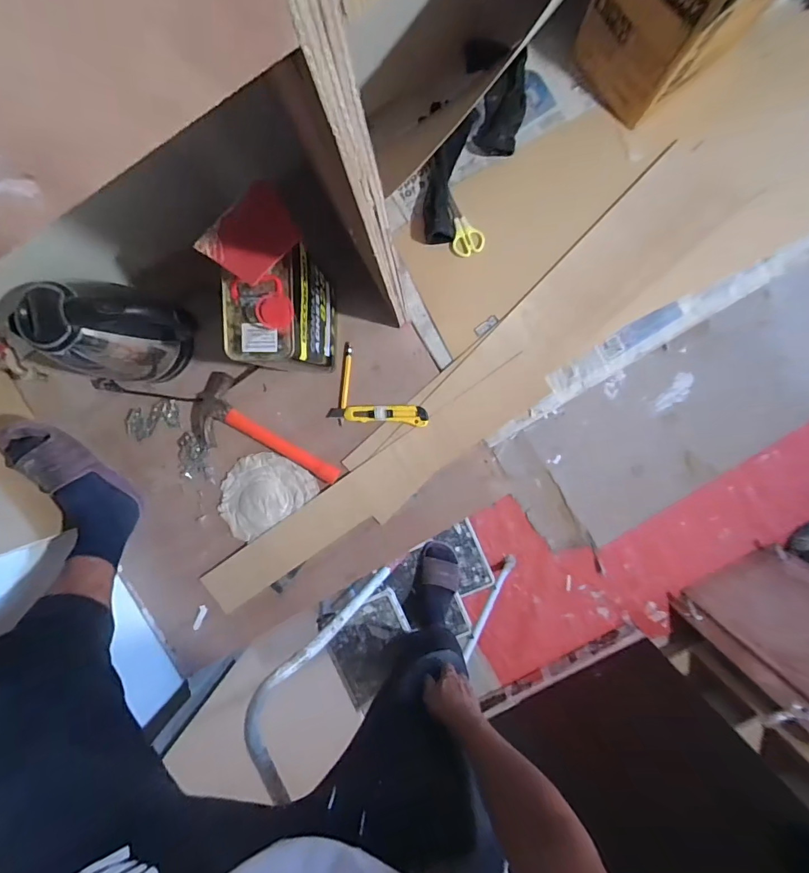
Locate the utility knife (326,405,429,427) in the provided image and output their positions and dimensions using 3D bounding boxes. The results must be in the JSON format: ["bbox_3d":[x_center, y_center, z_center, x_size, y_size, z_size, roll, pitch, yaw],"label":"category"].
[{"bbox_3d":[-0.047,-0.040,0.759,0.175,0.016,0.034,4,94,4],"label":"utility knife"}]

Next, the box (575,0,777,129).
[{"bbox_3d":[0.405,-0.605,0.591,0.237,0.237,0.156,-32,92,4],"label":"box"}]

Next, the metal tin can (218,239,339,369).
[{"bbox_3d":[-0.167,-0.172,0.639,0.094,0.238,0.143,1,93,4],"label":"metal tin can"}]

